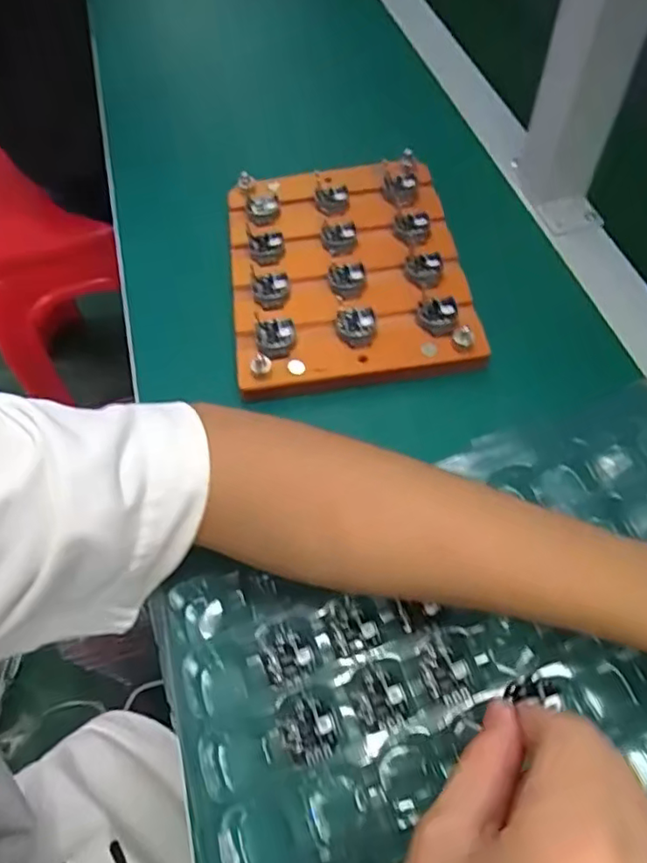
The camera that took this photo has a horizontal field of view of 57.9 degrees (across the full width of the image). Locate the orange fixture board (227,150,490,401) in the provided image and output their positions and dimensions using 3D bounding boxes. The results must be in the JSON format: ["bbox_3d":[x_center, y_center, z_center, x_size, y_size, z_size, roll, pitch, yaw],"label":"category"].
[{"bbox_3d":[0.014,-0.111,0.392,0.148,0.021,0.185,-7,58,-2],"label":"orange fixture board"}]

